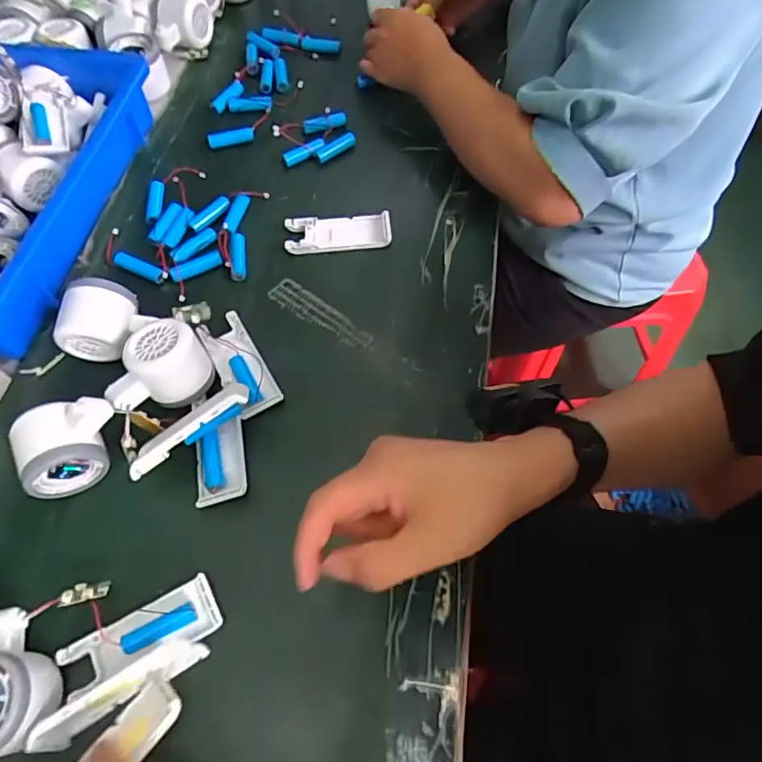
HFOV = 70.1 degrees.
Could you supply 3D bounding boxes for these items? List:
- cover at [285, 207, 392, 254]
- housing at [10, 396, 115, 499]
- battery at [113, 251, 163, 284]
[{"bbox_3d":[-0.042,-0.148,0.542,0.103,0.010,0.039,-4,62,-1],"label":"cover"},{"bbox_3d":[-0.232,0.048,0.409,0.070,0.058,0.054,-20,64,-9],"label":"housing"},{"bbox_3d":[-0.233,-0.110,0.522,0.050,0.010,0.013,24,65,0],"label":"battery"}]

